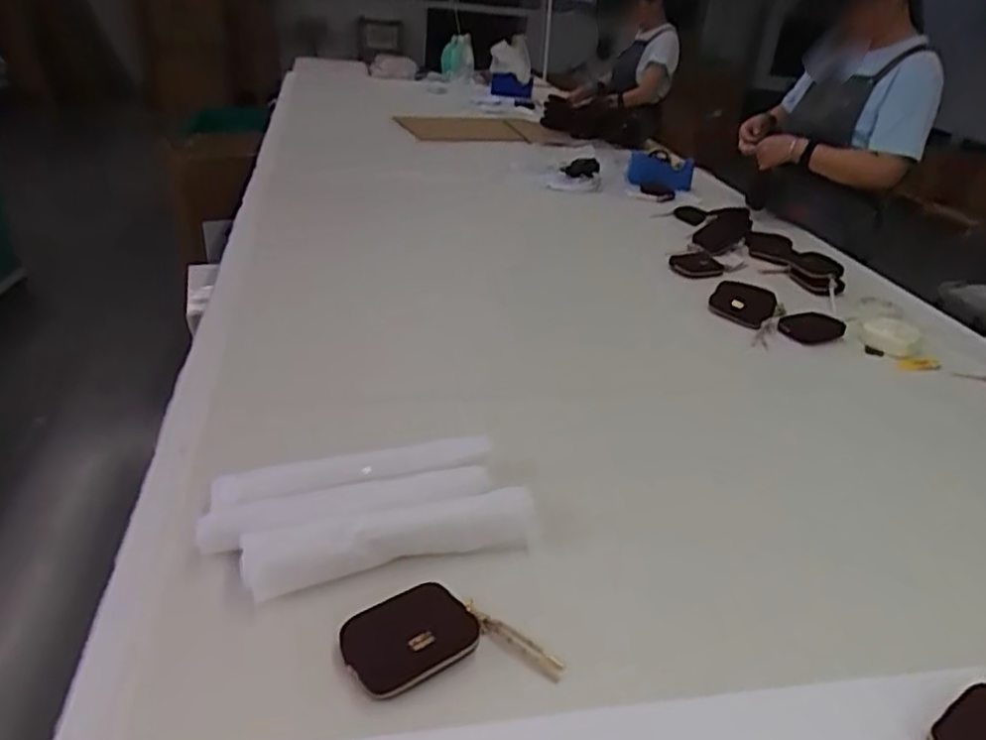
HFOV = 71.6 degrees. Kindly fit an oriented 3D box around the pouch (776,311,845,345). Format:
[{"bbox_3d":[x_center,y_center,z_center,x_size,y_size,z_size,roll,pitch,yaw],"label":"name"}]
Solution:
[{"bbox_3d":[0.595,-0.081,1.282,0.108,0.020,0.092,-18,39,-34],"label":"pouch"}]

